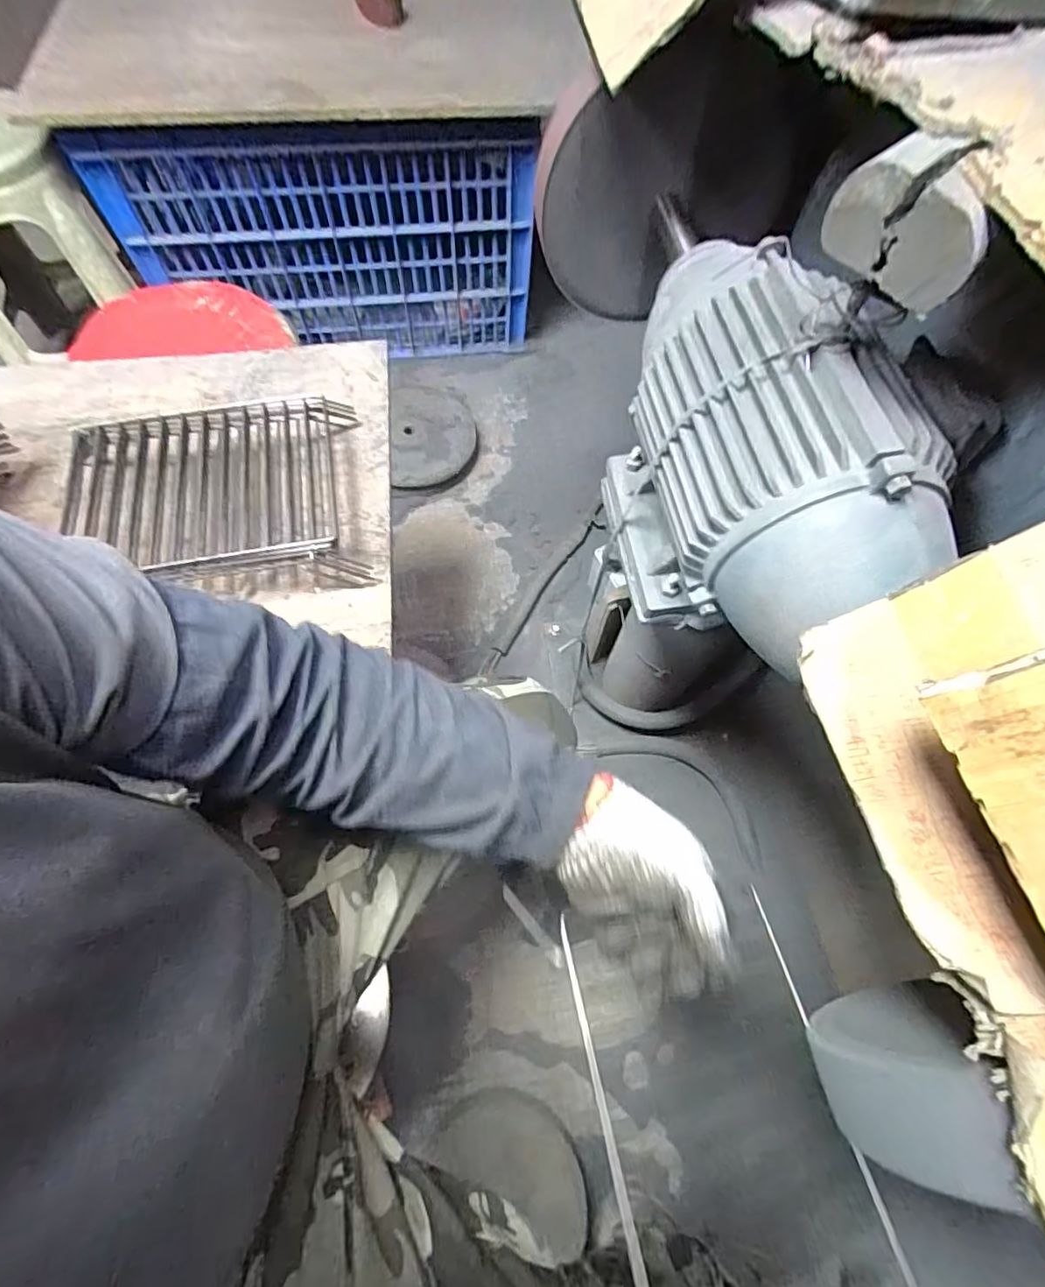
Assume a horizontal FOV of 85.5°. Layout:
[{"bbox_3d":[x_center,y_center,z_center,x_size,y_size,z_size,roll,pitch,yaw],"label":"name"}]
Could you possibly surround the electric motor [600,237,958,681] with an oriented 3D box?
[{"bbox_3d":[0.195,-0.159,0.500,0.187,0.216,0.368,-3,66,-3],"label":"electric motor"}]

